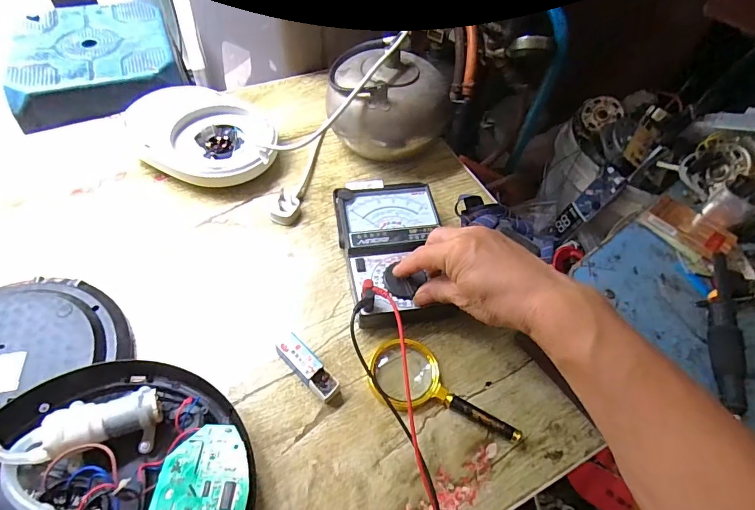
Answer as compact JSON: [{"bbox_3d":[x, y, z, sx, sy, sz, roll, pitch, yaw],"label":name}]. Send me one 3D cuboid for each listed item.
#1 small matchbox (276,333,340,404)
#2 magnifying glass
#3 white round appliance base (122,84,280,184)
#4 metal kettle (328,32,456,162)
[{"bbox_3d":[-0.067,0.110,0.404,0.071,0.021,0.024,39,60,21],"label":"small matchbox"},{"bbox_3d":[0.061,0.134,0.401,0.147,0.016,0.063,26,57,13],"label":"magnifying glass"},{"bbox_3d":[-0.235,-0.159,0.569,0.164,0.044,0.198,-35,64,-25],"label":"white round appliance base"},{"bbox_3d":[0.015,-0.213,0.579,0.157,0.123,0.152,5,56,-3],"label":"metal kettle"}]

